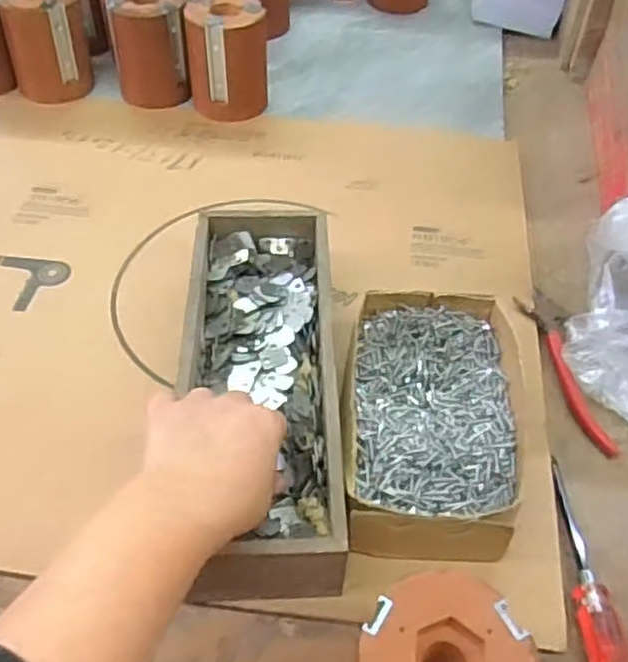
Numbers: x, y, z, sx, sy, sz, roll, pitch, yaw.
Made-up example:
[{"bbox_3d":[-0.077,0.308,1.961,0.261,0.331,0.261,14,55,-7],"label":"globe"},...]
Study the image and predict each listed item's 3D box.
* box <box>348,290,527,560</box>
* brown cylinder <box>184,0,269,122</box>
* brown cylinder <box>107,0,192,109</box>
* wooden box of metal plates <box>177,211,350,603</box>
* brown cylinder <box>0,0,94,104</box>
[{"bbox_3d":[0.080,0.061,0.469,0.120,0.054,0.195,6,49,2],"label":"box"},{"bbox_3d":[-0.088,-0.276,0.722,0.078,0.101,0.069,-8,50,-11],"label":"brown cylinder"},{"bbox_3d":[-0.170,-0.296,0.736,0.073,0.103,0.075,-8,50,-11],"label":"brown cylinder"},{"bbox_3d":[-0.032,0.032,0.476,0.100,0.062,0.286,-4,49,-7],"label":"wooden box of metal plates"},{"bbox_3d":[-0.270,-0.293,0.728,0.079,0.100,0.087,-12,51,-14],"label":"brown cylinder"}]

